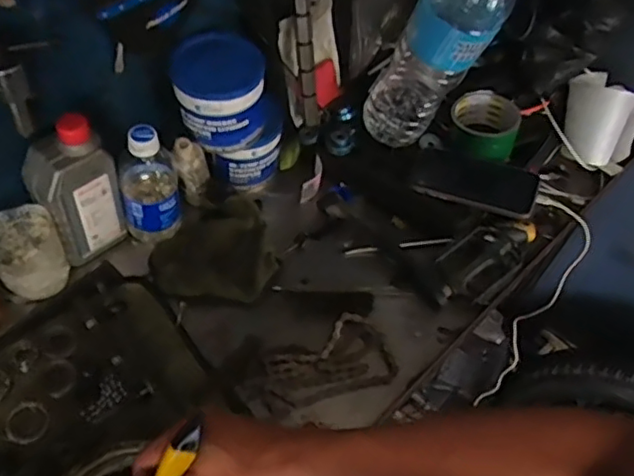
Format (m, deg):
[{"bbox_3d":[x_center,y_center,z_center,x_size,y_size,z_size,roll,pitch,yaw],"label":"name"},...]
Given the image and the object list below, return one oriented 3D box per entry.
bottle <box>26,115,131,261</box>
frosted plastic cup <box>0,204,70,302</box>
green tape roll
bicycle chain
[{"bbox_3d":[-0.258,-0.048,0.657,0.083,0.171,0.050,-27,60,-23],"label":"bottle"},{"bbox_3d":[-0.308,0.020,0.649,0.068,0.090,0.063,3,53,-3],"label":"frosted plastic cup"},{"bbox_3d":[0.215,-0.142,0.786,0.083,0.052,0.088,3,53,-3],"label":"green tape roll"},{"bbox_3d":[0.014,0.131,0.651,0.133,0.025,0.074,-12,55,-14],"label":"bicycle chain"}]

